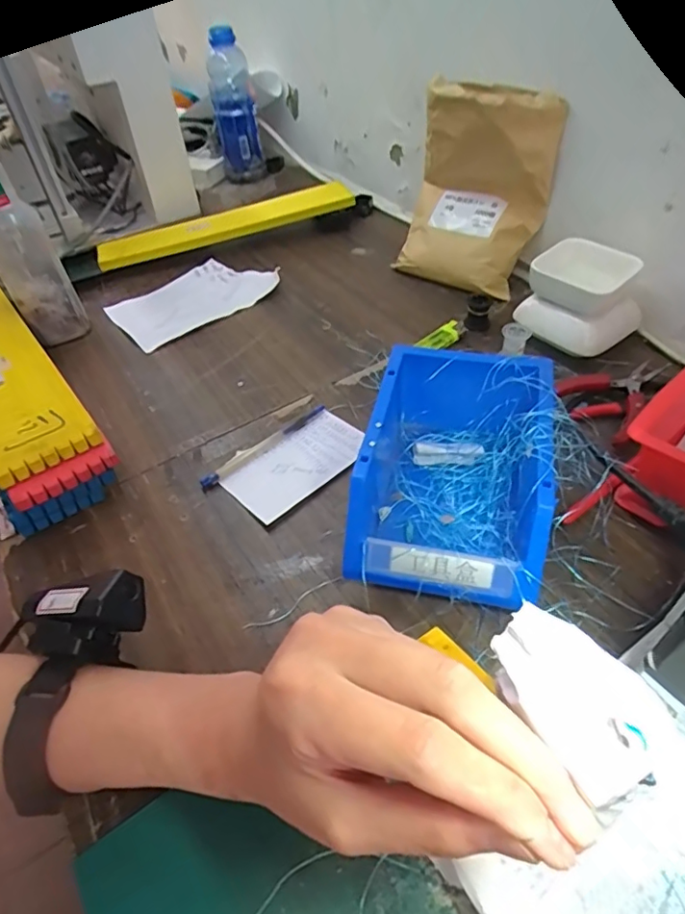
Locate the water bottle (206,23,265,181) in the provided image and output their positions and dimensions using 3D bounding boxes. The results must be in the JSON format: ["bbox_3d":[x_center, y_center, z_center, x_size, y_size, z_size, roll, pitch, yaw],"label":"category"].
[{"bbox_3d":[-0.187,-0.612,0.931,0.073,0.187,0.079,-11,46,-6],"label":"water bottle"}]

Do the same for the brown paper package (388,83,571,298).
[{"bbox_3d":[0.137,-0.287,0.598,0.157,0.196,0.077,33,56,31],"label":"brown paper package"}]

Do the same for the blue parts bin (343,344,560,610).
[{"bbox_3d":[0.080,0.013,0.388,0.120,0.089,0.181,9,47,12],"label":"blue parts bin"}]

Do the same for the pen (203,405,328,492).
[{"bbox_3d":[-0.067,-0.012,0.476,0.133,0.006,0.013,-34,53,-26],"label":"pen"}]

